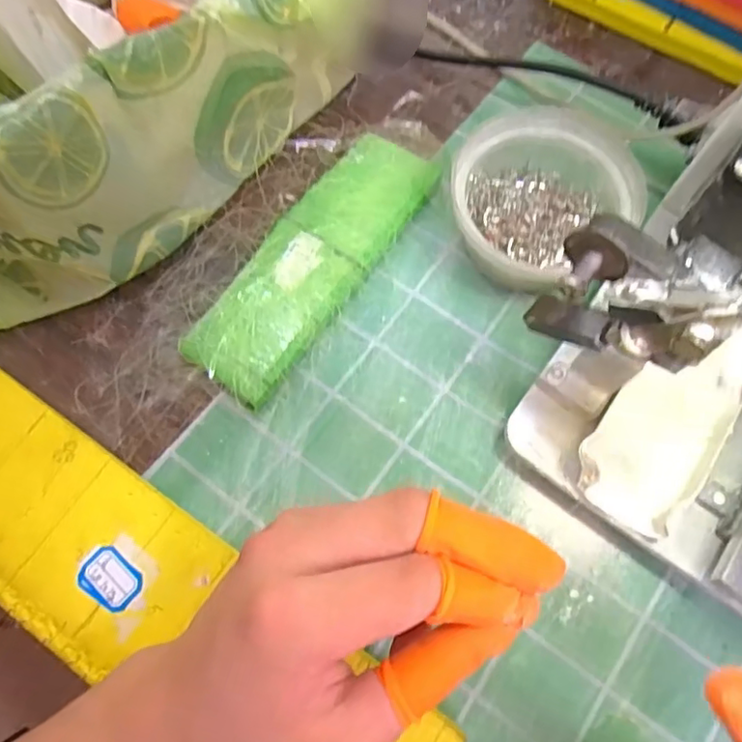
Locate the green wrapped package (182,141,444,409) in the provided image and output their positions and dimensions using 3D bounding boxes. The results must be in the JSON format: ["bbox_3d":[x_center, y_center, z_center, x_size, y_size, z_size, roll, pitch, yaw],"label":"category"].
[{"bbox_3d":[-0.031,-0.064,0.348,0.059,0.014,0.178,33,71,10],"label":"green wrapped package"}]

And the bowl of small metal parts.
[{"bbox_3d":[0.090,-0.096,0.342,0.103,0.053,0.082,-30,74,-13],"label":"bowl of small metal parts"}]

